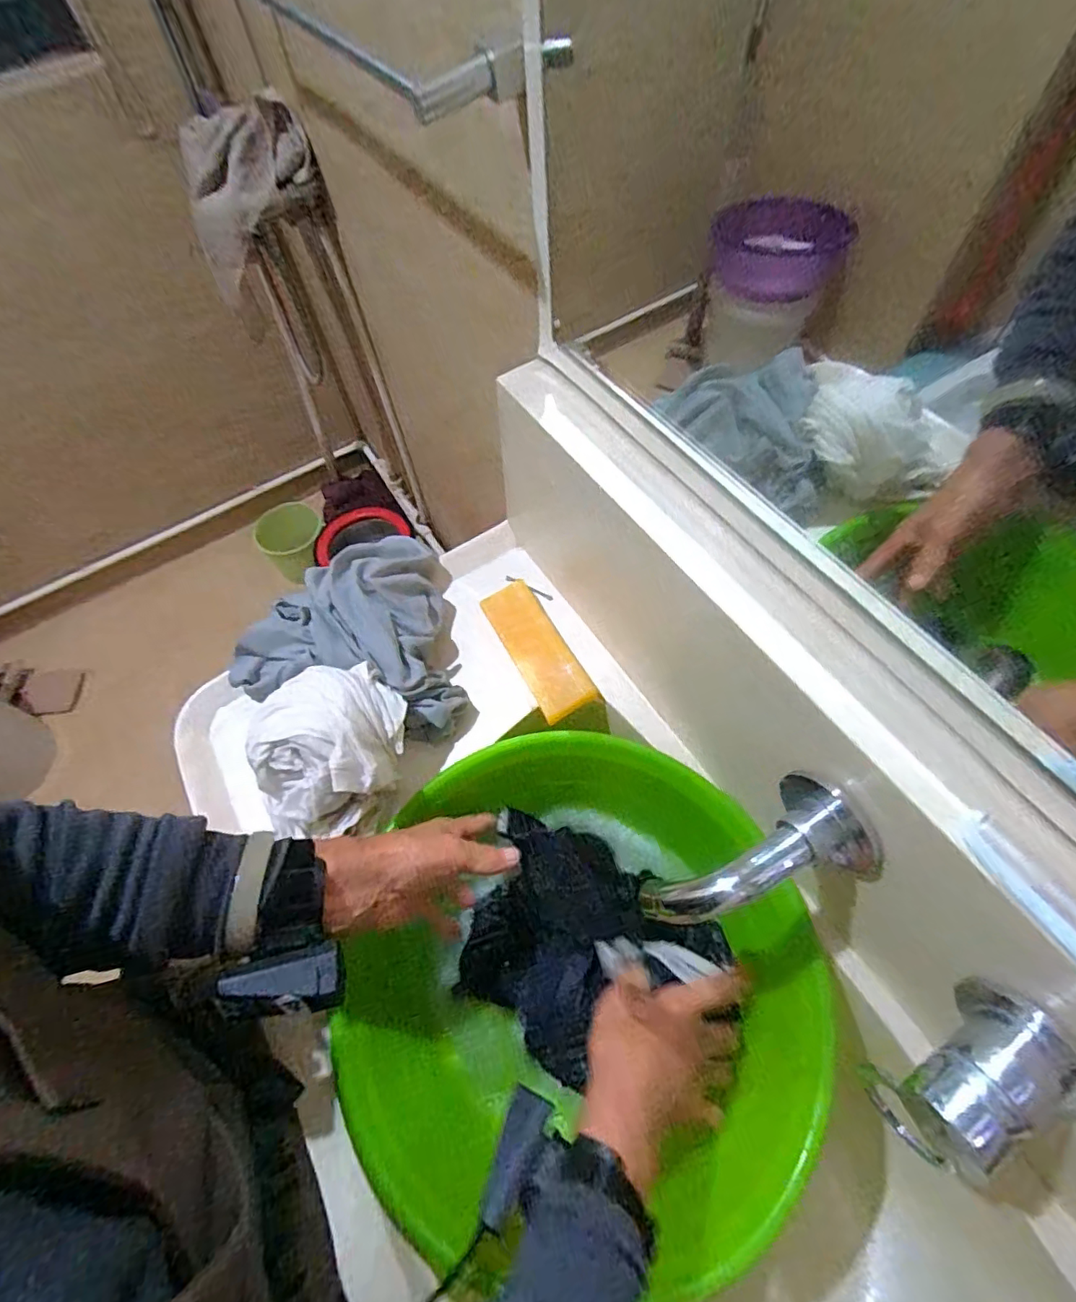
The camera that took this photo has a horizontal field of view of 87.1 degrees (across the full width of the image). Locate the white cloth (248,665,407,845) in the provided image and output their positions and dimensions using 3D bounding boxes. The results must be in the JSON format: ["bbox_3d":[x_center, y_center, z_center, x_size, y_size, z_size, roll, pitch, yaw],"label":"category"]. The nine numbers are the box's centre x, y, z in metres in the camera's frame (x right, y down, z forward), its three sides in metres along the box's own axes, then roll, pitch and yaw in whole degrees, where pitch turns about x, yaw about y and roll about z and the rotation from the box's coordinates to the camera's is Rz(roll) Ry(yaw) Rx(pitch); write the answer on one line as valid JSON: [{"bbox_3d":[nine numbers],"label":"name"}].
[{"bbox_3d":[-0.173,0.084,0.477,0.116,0.077,0.139,-4,62,2],"label":"white cloth"}]

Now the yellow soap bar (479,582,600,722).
[{"bbox_3d":[-0.003,-0.004,0.557,0.051,0.023,0.147,-29,64,-11],"label":"yellow soap bar"}]

